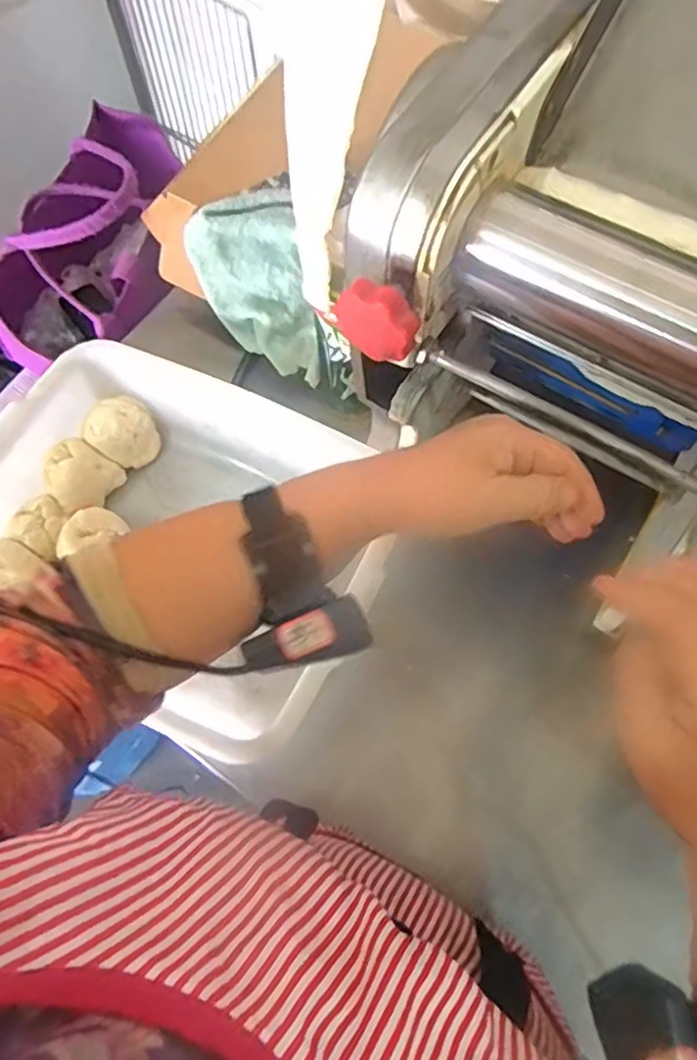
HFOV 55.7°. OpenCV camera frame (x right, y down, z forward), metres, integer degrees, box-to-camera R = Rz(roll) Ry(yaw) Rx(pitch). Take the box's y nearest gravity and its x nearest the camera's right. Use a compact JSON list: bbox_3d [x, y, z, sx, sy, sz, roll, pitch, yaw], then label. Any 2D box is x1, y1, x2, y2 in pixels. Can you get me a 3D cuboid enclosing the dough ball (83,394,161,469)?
[{"bbox_3d":[-0.219,-0.094,0.644,0.051,0.054,0.056,0,67,1],"label":"dough ball"}]

